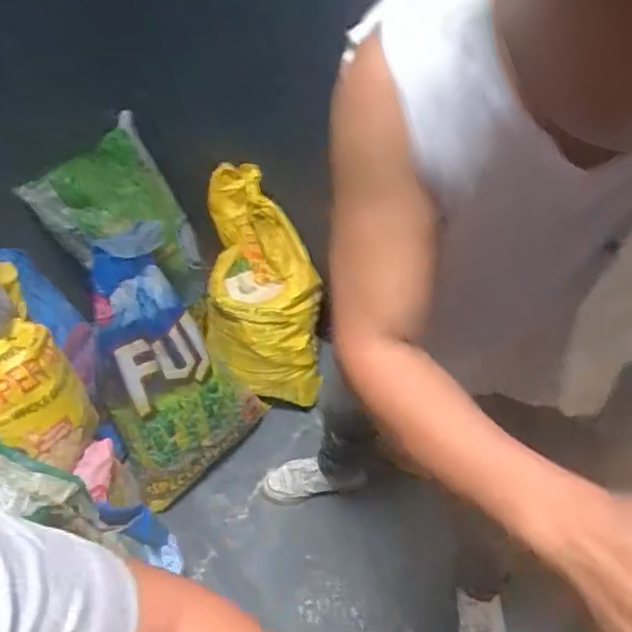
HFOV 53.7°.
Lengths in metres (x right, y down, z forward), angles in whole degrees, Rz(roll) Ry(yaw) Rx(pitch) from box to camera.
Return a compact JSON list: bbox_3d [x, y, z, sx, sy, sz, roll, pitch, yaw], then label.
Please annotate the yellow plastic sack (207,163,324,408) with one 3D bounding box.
[{"bbox_3d":[-0.155,-0.067,1.638,0.287,0.208,0.642,-12,94,-12],"label":"yellow plastic sack"}]

